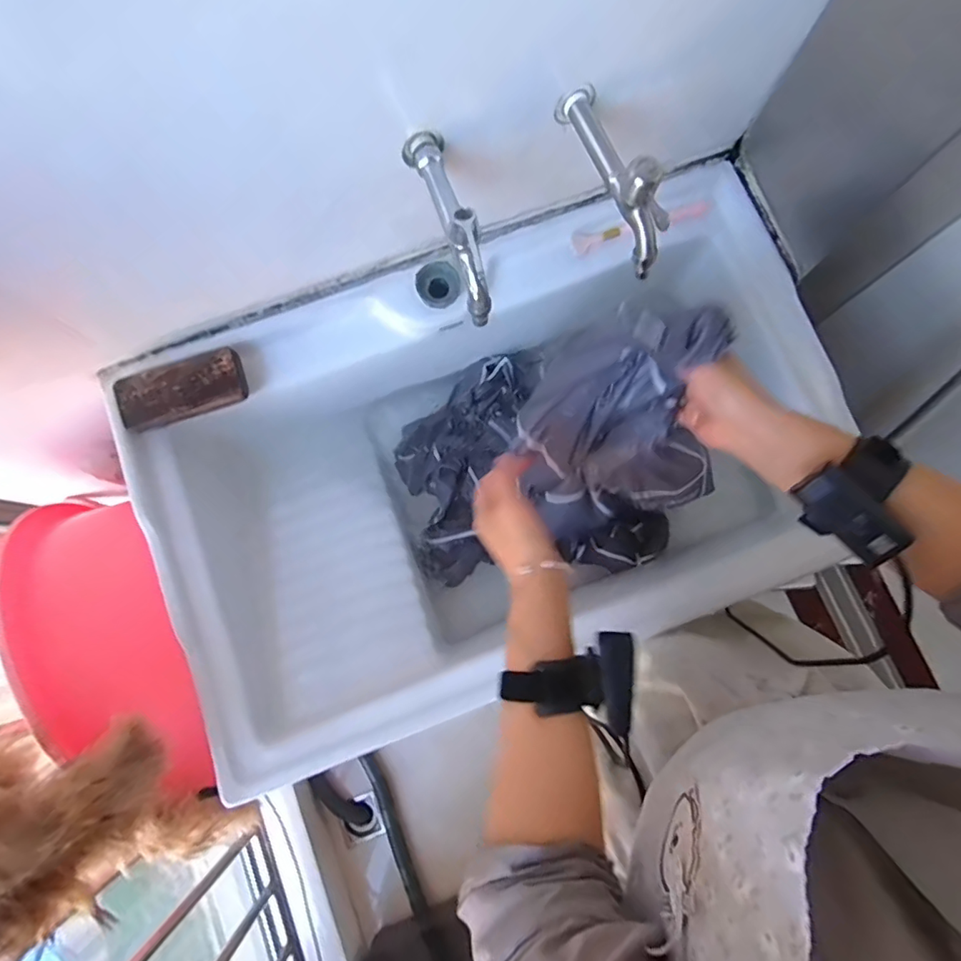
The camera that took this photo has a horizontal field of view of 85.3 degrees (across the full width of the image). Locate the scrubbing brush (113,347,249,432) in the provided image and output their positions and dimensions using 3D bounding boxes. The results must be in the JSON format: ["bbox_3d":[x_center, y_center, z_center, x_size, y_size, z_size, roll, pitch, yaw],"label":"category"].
[{"bbox_3d":[-0.340,-0.103,0.593,0.139,0.018,0.065,-18,80,-4],"label":"scrubbing brush"}]

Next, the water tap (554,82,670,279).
[{"bbox_3d":[0.116,-0.282,0.463,0.033,0.076,0.179,-17,80,-3],"label":"water tap"}]

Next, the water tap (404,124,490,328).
[{"bbox_3d":[-0.024,-0.233,0.480,0.033,0.053,0.166,-23,81,-4],"label":"water tap"}]

